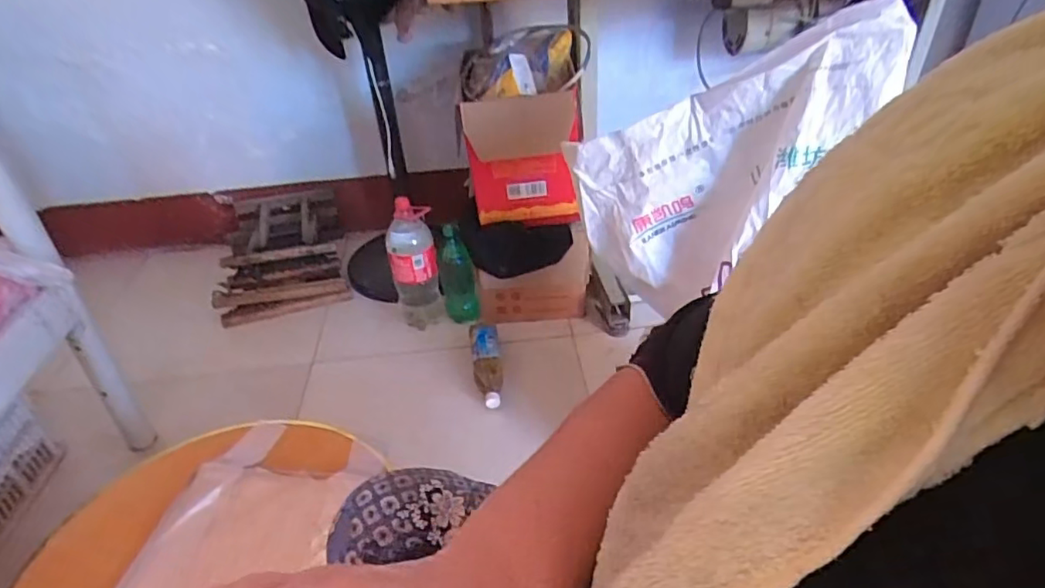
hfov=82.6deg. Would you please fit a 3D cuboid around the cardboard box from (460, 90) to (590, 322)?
[{"bbox_3d":[0.011,-0.172,1.286,0.251,0.509,0.180,-10,36,-9],"label":"cardboard box"}]

